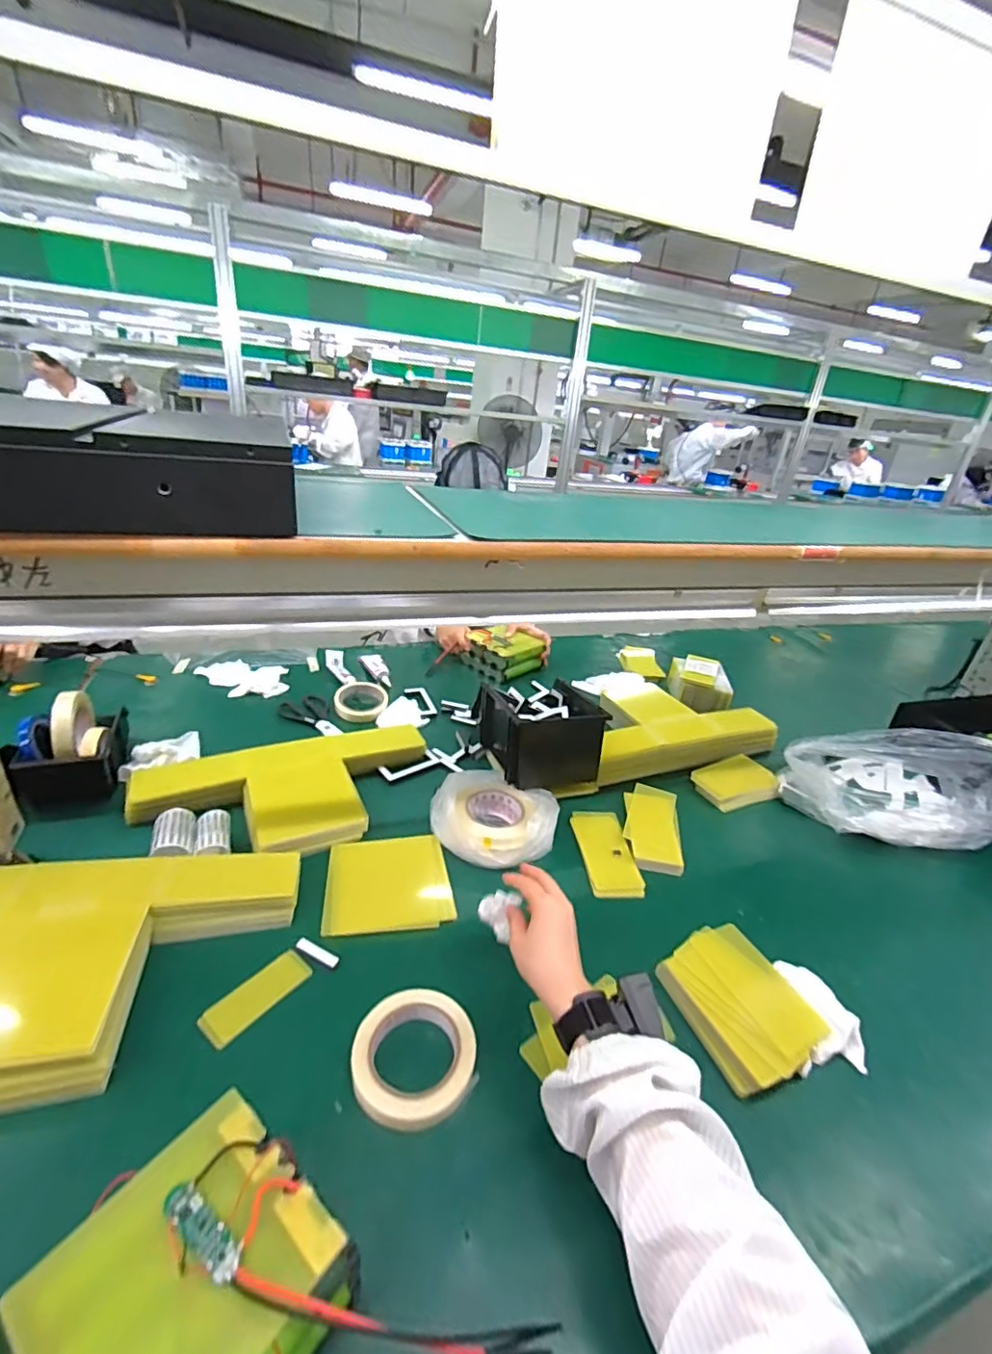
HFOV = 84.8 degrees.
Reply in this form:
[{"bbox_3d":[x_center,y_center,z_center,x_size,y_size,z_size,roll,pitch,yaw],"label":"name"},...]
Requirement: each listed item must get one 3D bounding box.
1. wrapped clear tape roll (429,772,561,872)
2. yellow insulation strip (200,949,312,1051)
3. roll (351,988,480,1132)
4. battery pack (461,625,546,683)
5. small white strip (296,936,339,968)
[{"bbox_3d":[0.000,0.199,0.792,0.161,0.069,0.159,4,28,-2],"label":"wrapped clear tape roll"},{"bbox_3d":[-0.244,0.327,0.557,0.042,0.007,0.107,24,33,30],"label":"yellow insulation strip"},{"bbox_3d":[-0.077,0.354,0.511,0.110,0.021,0.110,4,28,-2],"label":"roll"},{"bbox_3d":[0.017,-0.053,1.260,0.147,0.085,0.130,26,33,34],"label":"battery pack"},{"bbox_3d":[-0.198,0.304,0.601,0.053,0.004,0.013,16,30,19],"label":"small white strip"}]

